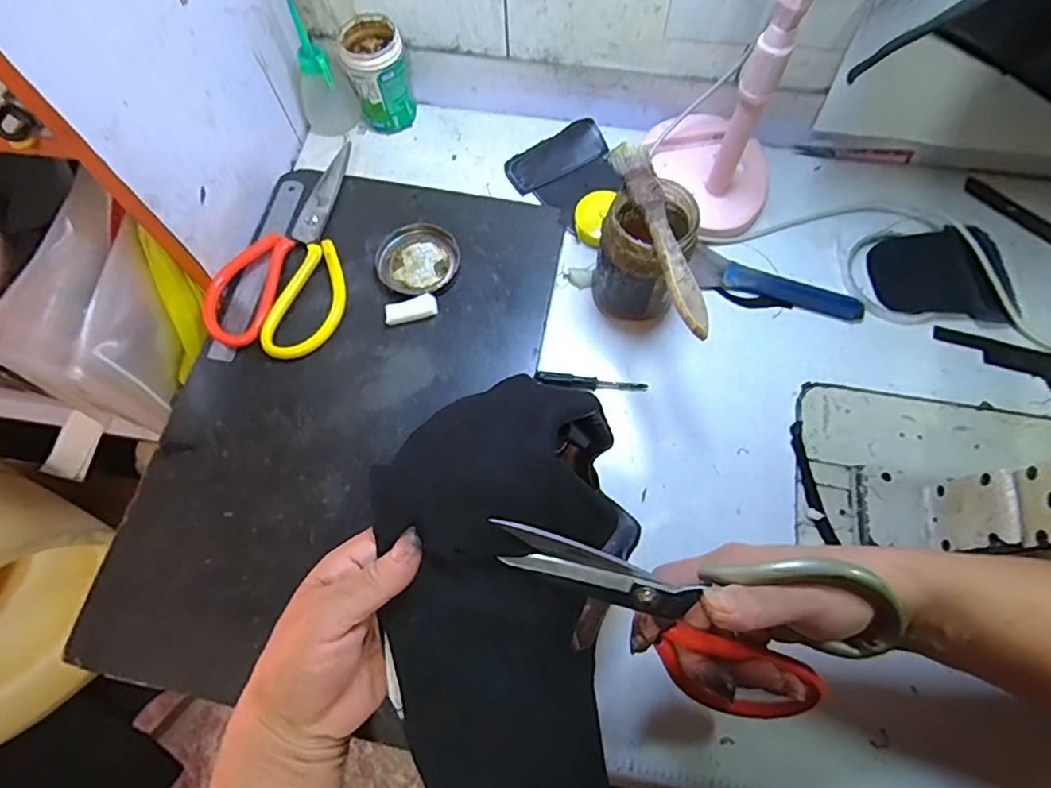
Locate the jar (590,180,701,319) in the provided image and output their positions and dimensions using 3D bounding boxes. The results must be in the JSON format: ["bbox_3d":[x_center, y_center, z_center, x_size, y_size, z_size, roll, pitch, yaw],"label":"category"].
[{"bbox_3d":[0.088,-0.100,0.406,0.060,0.100,0.062,0,67,1],"label":"jar"}]

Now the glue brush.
[{"bbox_3d":[0.087,-0.101,0.348,0.022,0.008,0.144,-16,68,-5],"label":"glue brush"}]

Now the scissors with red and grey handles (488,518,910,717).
[{"bbox_3d":[0.080,0.119,0.287,0.190,0.114,0.015,8,30,4],"label":"scissors with red and grey handles"}]

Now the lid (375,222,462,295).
[{"bbox_3d":[-0.084,-0.105,0.437,0.064,0.015,0.060,0,67,1],"label":"lid"}]

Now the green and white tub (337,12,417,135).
[{"bbox_3d":[-0.129,-0.281,0.495,0.051,0.078,0.056,0,67,1],"label":"green and white tub"}]

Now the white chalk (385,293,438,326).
[{"bbox_3d":[-0.086,-0.063,0.420,0.039,0.012,0.015,-19,68,-7],"label":"white chalk"}]

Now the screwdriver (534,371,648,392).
[{"bbox_3d":[0.050,-0.009,0.421,0.083,0.007,0.012,2,67,2],"label":"screwdriver"}]

